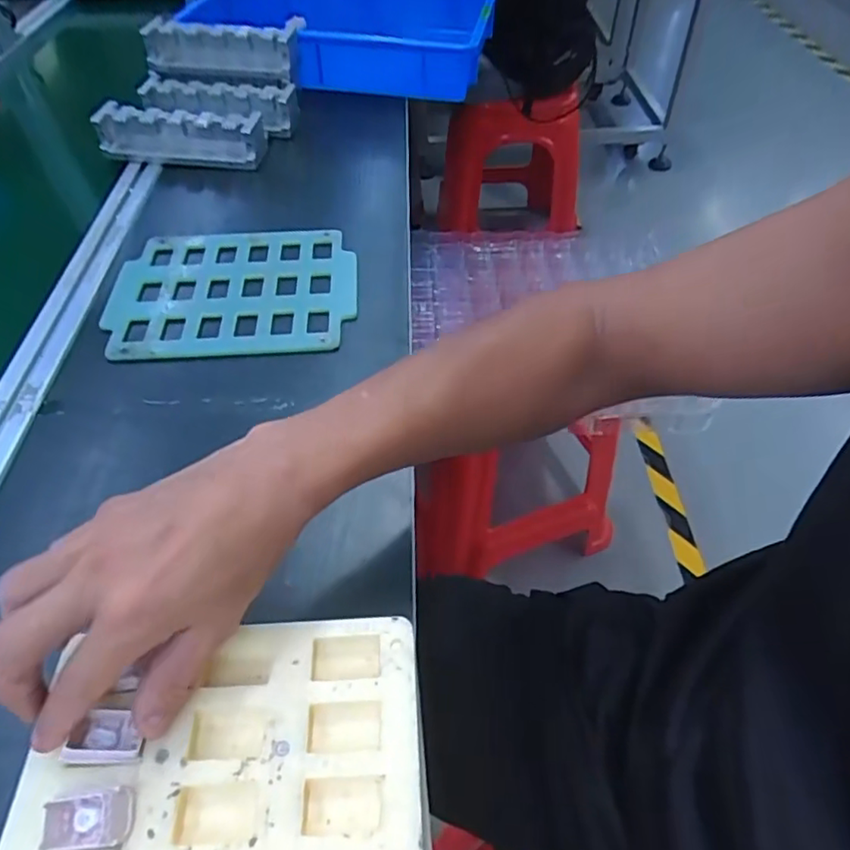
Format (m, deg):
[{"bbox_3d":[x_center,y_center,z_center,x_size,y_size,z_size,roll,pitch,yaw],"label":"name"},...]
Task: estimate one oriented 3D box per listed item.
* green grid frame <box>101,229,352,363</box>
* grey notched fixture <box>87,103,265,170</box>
[{"bbox_3d":[-0.179,-0.130,0.567,0.223,0.006,0.180,-3,50,-2],"label":"green grid frame"},{"bbox_3d":[-0.289,-0.347,0.718,0.192,0.052,0.058,4,51,4],"label":"grey notched fixture"}]

